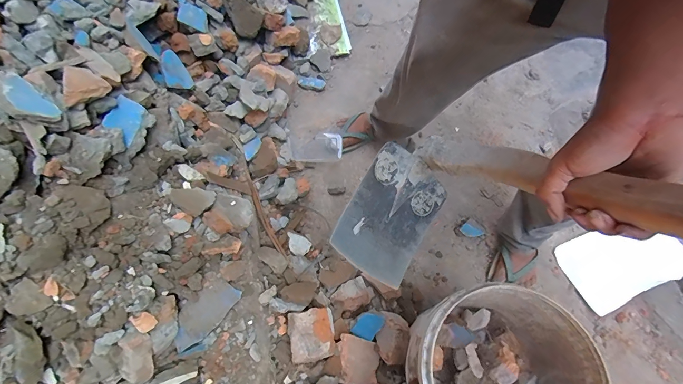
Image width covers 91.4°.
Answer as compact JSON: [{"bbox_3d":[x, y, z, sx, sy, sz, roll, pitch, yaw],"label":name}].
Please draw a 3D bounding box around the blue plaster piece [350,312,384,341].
[{"bbox_3d":[0.069,0.338,0.856,0.058,0.021,0.076,32,97,3],"label":"blue plaster piece"}]

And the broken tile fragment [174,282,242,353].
[{"bbox_3d":[-0.313,0.277,0.761,0.164,0.015,0.080,-44,113,-24],"label":"broken tile fragment"}]

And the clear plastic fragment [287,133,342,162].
[{"bbox_3d":[-0.083,-0.143,1.096,0.168,0.049,0.089,-6,70,-2],"label":"clear plastic fragment"}]

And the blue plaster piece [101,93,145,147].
[{"bbox_3d":[-0.467,-0.162,0.724,0.016,0.063,0.122,-26,43,30],"label":"blue plaster piece"}]

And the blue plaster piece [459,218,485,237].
[{"bbox_3d":[0.405,0.116,1.032,0.058,0.006,0.059,-40,75,-13],"label":"blue plaster piece"}]

